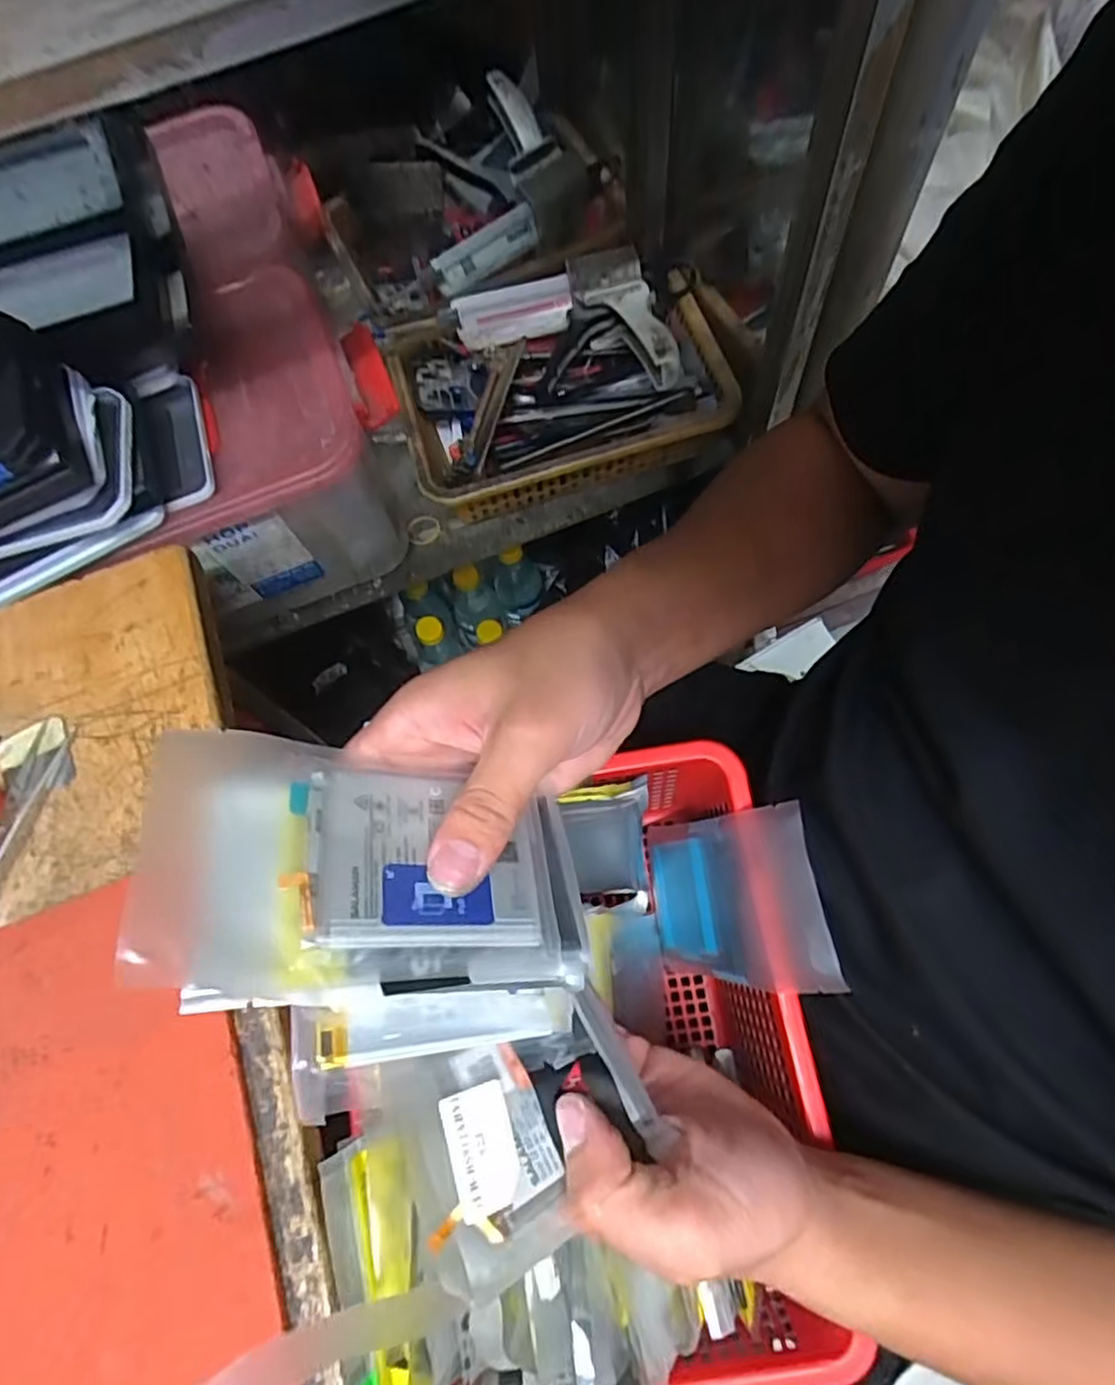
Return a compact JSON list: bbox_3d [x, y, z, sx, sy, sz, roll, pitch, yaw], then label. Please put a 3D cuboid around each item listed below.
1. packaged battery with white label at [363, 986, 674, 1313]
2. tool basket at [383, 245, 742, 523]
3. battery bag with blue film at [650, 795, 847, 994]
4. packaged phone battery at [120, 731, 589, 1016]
[{"bbox_3d":[-0.011,0.149,0.239,0.090,0.012,0.066,-10,60,-31],"label":"packaged battery with white label"},{"bbox_3d":[0.001,-0.253,0.575,0.262,0.116,0.166,-15,68,-1],"label":"tool basket"},{"bbox_3d":[0.082,0.104,0.350,0.010,0.126,0.080,-1,74,-28],"label":"battery bag with blue film"},{"bbox_3d":[-0.058,0.057,0.236,0.144,0.015,0.084,7,54,-28],"label":"packaged phone battery"}]

